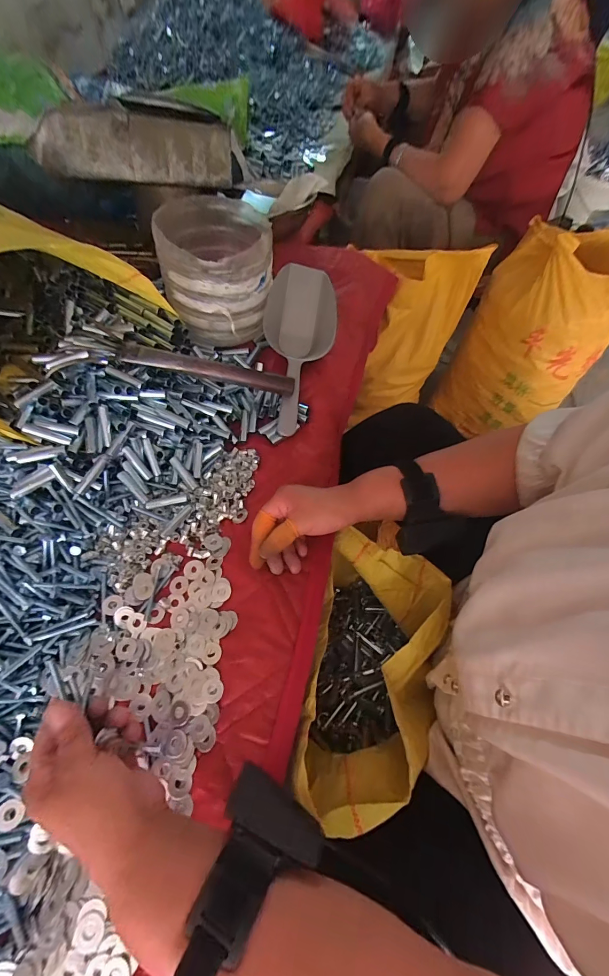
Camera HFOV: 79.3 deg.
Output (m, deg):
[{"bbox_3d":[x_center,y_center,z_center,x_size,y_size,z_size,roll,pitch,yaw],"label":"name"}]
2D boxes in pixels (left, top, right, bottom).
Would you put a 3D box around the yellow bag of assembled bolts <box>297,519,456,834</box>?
[{"bbox_3d":[0.082,0.234,0.479,0.149,0.235,0.273,12,61,6],"label":"yellow bag of assembled bolts"}]

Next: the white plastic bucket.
[{"bbox_3d":[-0.126,-0.325,0.554,0.157,0.134,0.167,0,61,0],"label":"white plastic bucket"}]

